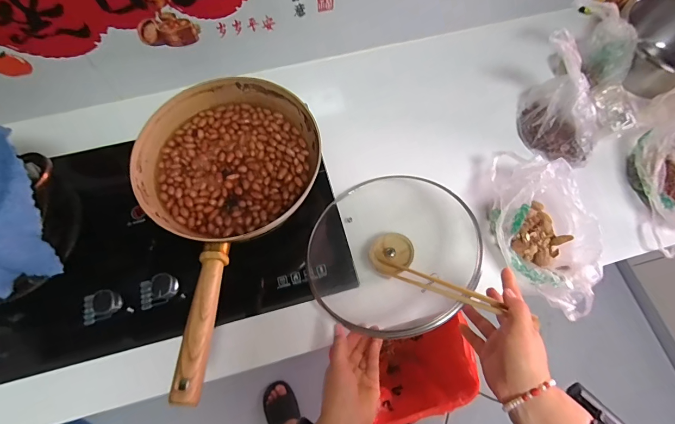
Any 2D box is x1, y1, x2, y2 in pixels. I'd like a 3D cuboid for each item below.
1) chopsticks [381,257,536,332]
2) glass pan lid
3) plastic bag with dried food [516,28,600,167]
[{"bbox_3d":[0.142,0.108,0.513,0.197,0.015,0.025,16,65,44],"label":"chopsticks"},{"bbox_3d":[0.101,0.058,0.589,0.263,0.084,0.305,1,46,24],"label":"glass pan lid"},{"bbox_3d":[0.443,-0.204,0.653,0.099,0.198,0.182,-20,70,-8],"label":"plastic bag with dried food"}]

